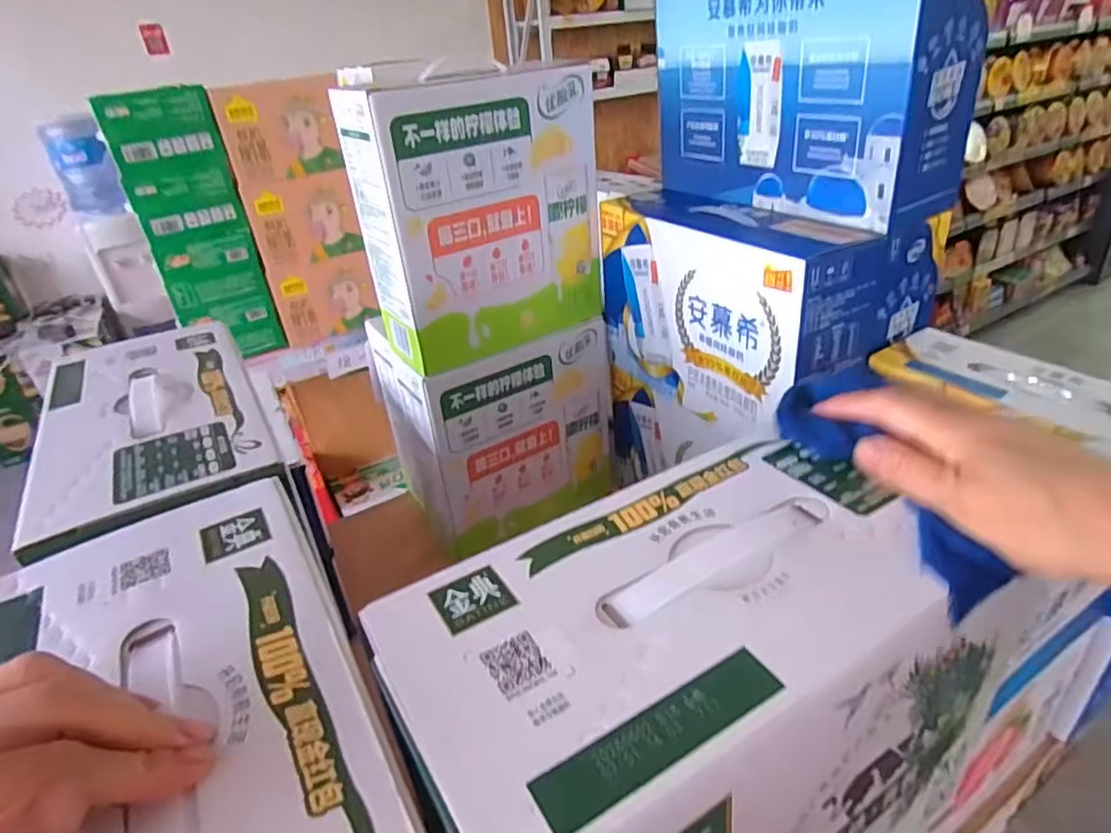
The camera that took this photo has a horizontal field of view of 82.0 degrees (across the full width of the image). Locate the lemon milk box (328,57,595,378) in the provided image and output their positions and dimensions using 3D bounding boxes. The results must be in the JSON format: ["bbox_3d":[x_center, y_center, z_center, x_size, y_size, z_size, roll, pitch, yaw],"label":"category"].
[{"bbox_3d":[-0.088,-0.246,0.773,0.274,0.308,0.113,-23,35,-27],"label":"lemon milk box"}]

